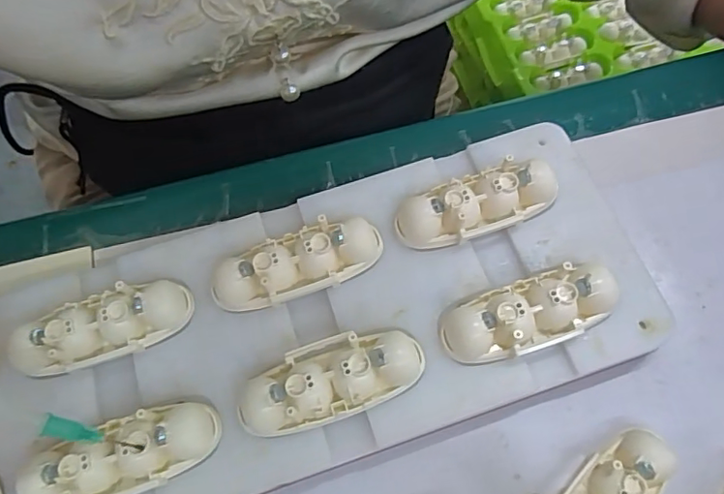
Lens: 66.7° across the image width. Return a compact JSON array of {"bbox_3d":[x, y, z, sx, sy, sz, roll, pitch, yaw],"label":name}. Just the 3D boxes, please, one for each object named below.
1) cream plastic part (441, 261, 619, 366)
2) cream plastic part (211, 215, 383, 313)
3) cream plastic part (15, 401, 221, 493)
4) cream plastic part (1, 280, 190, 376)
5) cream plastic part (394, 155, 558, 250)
[{"bbox_3d":[0.058,0.023,0.191,0.059,0.016,0.024,-17,67,-4],"label":"cream plastic part"},{"bbox_3d":[-0.024,0.005,0.202,0.062,0.017,0.024,-18,67,-5],"label":"cream plastic part"},{"bbox_3d":[-0.078,0.068,0.177,0.060,0.016,0.022,-17,67,-4],"label":"cream plastic part"},{"bbox_3d":[-0.093,0.027,0.196,0.060,0.019,0.024,-21,67,-5],"label":"cream plastic part"},{"bbox_3d":[0.043,-0.016,0.209,0.060,0.017,0.023,-18,67,-5],"label":"cream plastic part"}]

